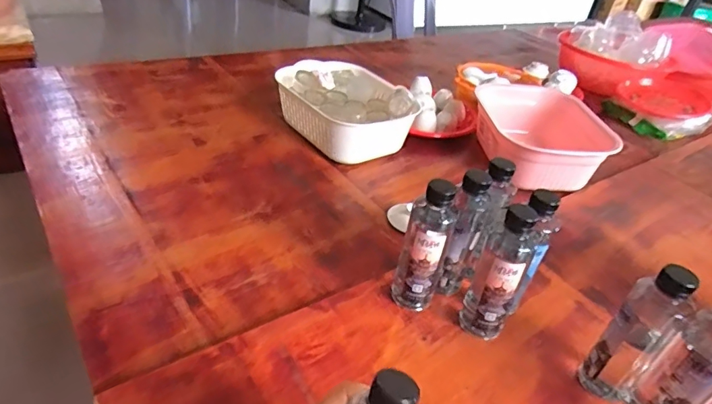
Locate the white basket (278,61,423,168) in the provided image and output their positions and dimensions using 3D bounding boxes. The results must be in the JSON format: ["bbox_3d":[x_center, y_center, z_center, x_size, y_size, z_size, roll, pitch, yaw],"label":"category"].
[{"bbox_3d":[-0.019,-0.192,0.964,0.210,0.105,0.278,-19,43,-32],"label":"white basket"}]

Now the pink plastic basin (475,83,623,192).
[{"bbox_3d":[0.369,-0.133,0.950,0.211,0.103,0.279,4,36,-6],"label":"pink plastic basin"}]

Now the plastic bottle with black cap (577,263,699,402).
[{"bbox_3d":[0.294,0.143,0.492,0.047,0.178,0.054,-26,47,-38],"label":"plastic bottle with black cap"}]

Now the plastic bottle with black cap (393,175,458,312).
[{"bbox_3d":[0.079,0.057,0.564,0.048,0.176,0.046,15,36,11],"label":"plastic bottle with black cap"}]

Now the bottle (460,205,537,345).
[{"bbox_3d":[0.163,0.084,0.539,0.052,0.177,0.048,21,37,17],"label":"bottle"}]

